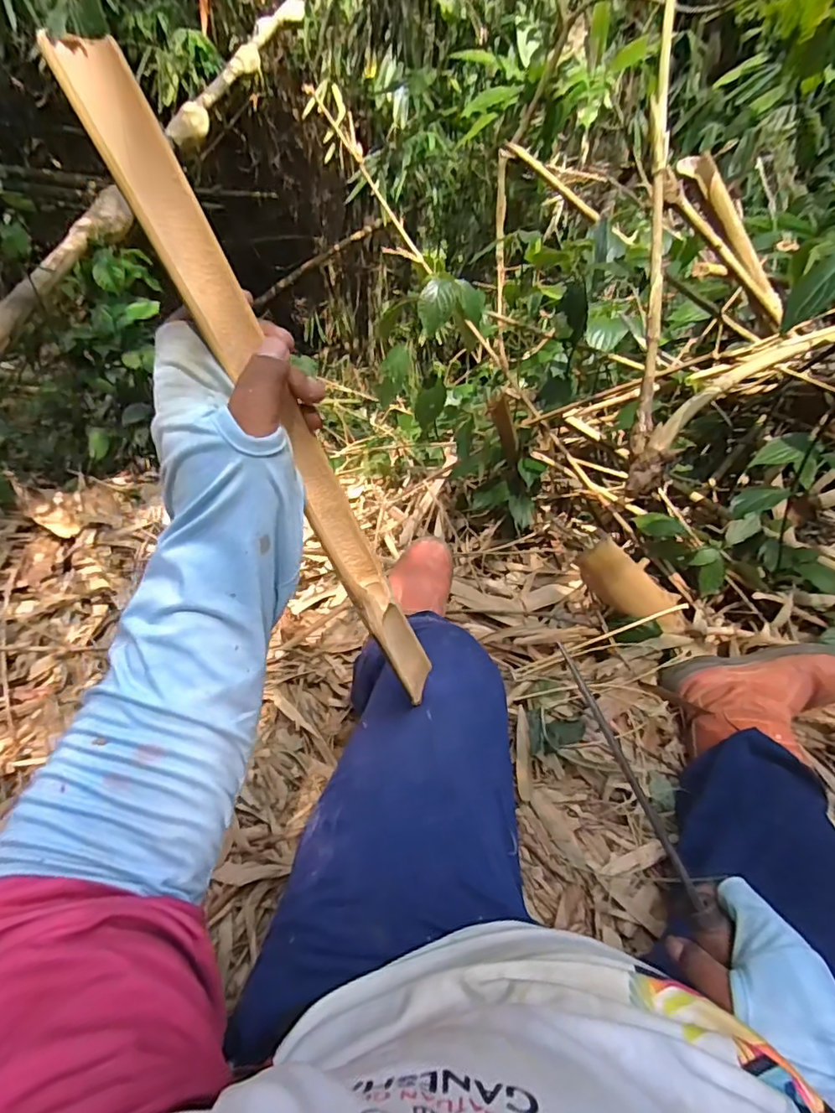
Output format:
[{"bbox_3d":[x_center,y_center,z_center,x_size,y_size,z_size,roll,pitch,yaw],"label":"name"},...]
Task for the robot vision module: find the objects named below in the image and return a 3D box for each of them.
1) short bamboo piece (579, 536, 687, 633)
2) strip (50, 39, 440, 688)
[{"bbox_3d":[0.349,0.055,0.909,0.256,0.078,0.061,31,47,-27],"label":"short bamboo piece"},{"bbox_3d":[-0.068,-0.050,0.348,0.016,0.420,0.036,14,49,41],"label":"strip"}]

